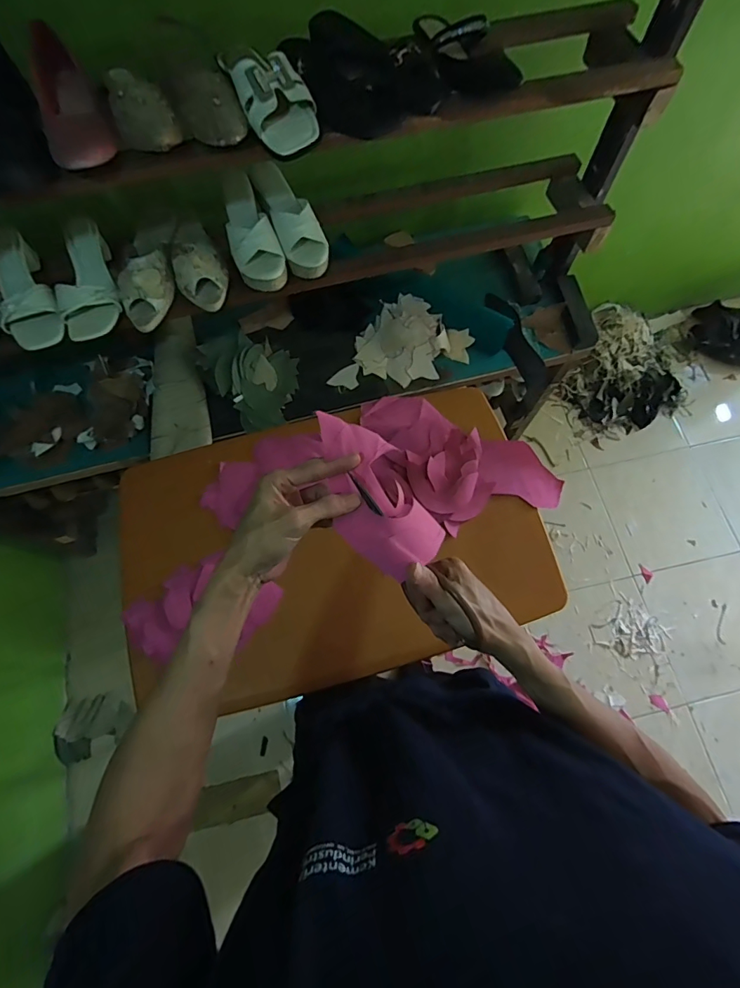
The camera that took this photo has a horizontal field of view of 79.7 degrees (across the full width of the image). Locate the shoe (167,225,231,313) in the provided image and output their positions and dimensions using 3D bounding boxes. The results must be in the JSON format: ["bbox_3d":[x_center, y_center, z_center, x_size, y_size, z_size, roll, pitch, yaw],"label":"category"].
[{"bbox_3d":[-0.312,-0.422,0.787,0.088,0.064,0.213,-22,72,-7],"label":"shoe"}]

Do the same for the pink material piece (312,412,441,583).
[{"bbox_3d":[0.001,-0.005,0.439,0.087,0.029,0.174,-26,80,-9],"label":"pink material piece"}]

